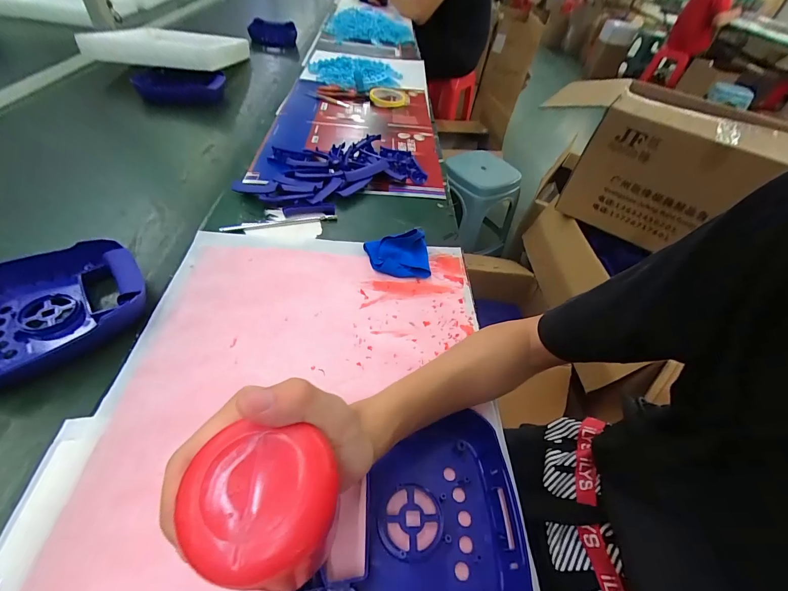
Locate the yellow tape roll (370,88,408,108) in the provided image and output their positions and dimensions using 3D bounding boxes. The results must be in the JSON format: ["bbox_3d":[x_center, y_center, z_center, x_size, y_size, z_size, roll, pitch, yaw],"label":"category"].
[{"bbox_3d":[-0.013,-0.540,0.936,0.106,0.022,0.115,7,48,-4],"label":"yellow tape roll"}]

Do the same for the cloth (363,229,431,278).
[{"bbox_3d":[0.007,-0.063,0.502,0.091,0.039,0.072,-3,48,-9],"label":"cloth"}]

